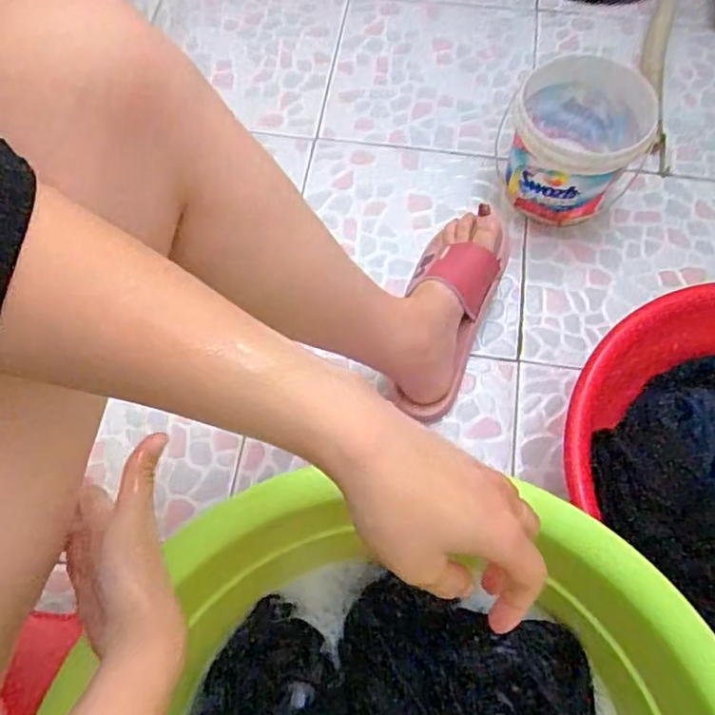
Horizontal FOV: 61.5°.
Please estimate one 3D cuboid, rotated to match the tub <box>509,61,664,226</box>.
[{"bbox_3d":[0.263,-0.258,0.739,0.153,0.133,0.140,9,67,7],"label":"tub"}]

